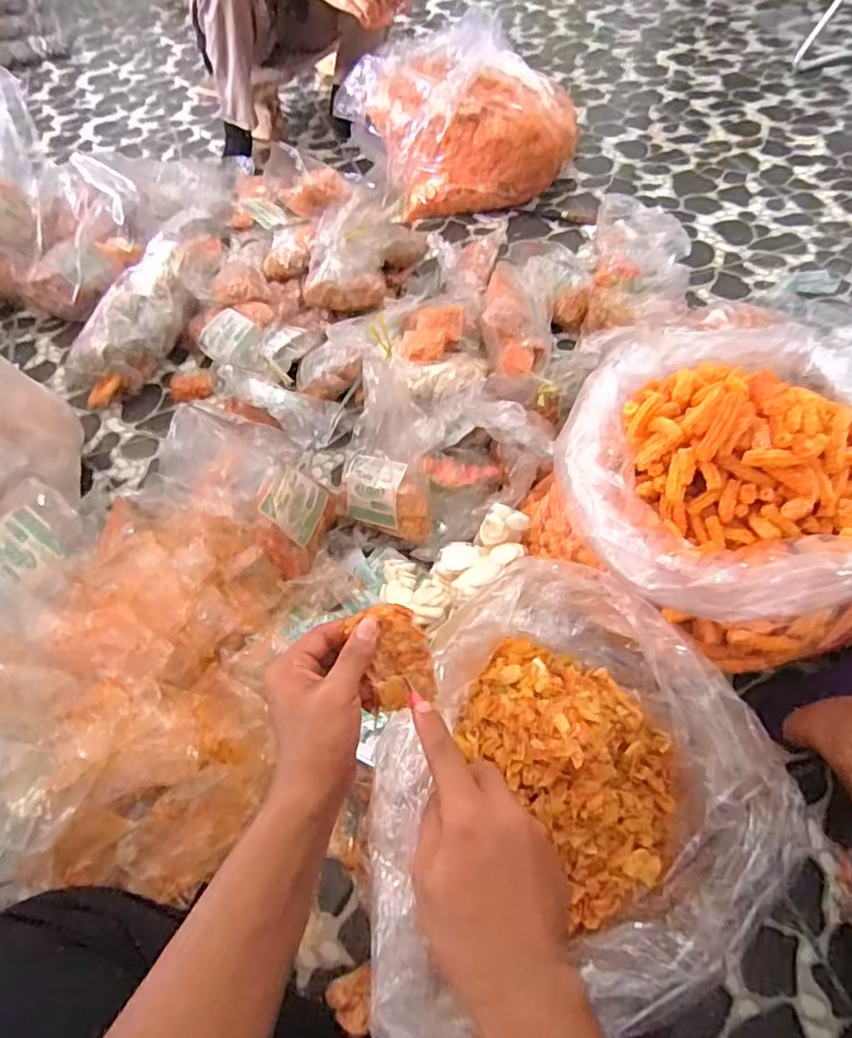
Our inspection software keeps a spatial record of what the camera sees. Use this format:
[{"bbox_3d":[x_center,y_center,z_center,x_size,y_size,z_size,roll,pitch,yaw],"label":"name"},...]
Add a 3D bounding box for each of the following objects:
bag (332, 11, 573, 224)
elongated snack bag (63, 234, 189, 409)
[{"bbox_3d":[0.072,-0.819,1.253,0.476,0.285,0.229,-11,56,-2],"label":"bag"},{"bbox_3d":[-0.526,-0.352,1.071,0.142,0.086,0.320,11,71,12],"label":"elongated snack bag"}]

